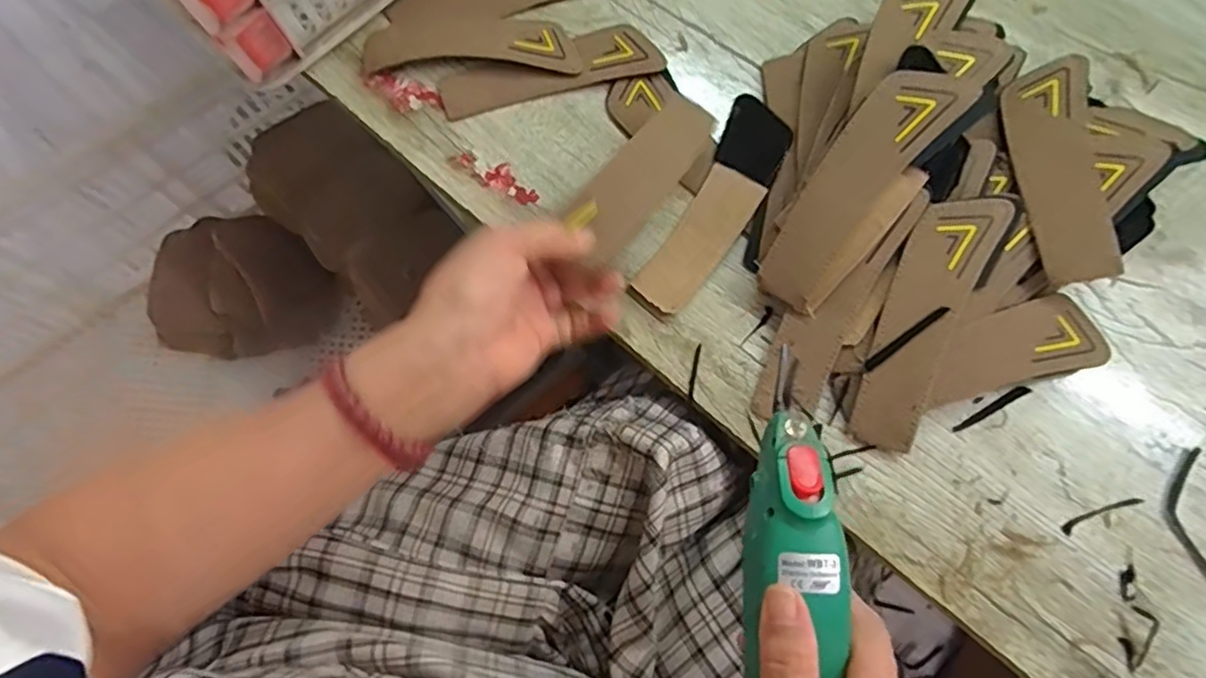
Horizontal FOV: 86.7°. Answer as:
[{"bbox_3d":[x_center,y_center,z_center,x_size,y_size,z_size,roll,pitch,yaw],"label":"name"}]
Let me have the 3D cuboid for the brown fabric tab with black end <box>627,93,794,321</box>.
[{"bbox_3d":[0.075,-0.086,0.415,0.045,0.007,0.161,27,80,14],"label":"brown fabric tab with black end"}]

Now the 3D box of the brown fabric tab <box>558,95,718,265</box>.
[{"bbox_3d":[0.027,-0.100,0.379,0.038,0.009,0.127,41,68,-3],"label":"brown fabric tab"}]

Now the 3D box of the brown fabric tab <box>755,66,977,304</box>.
[{"bbox_3d":[0.146,-0.090,0.373,0.043,0.009,0.152,38,103,11],"label":"brown fabric tab"}]

